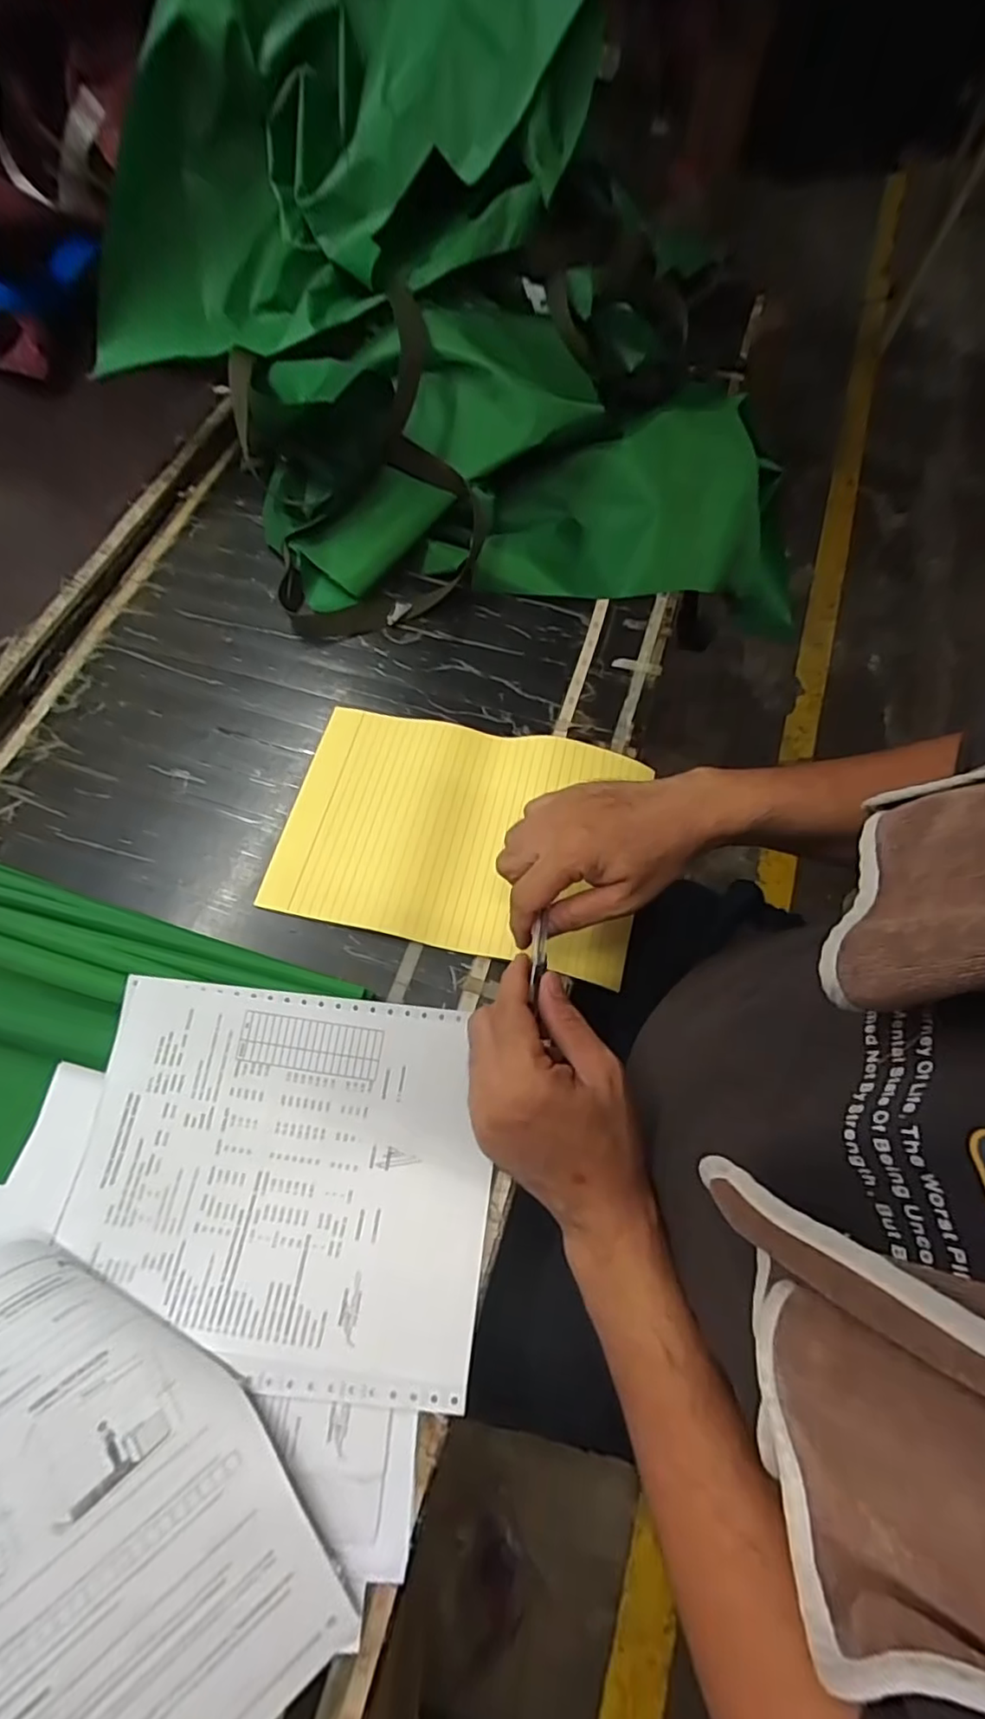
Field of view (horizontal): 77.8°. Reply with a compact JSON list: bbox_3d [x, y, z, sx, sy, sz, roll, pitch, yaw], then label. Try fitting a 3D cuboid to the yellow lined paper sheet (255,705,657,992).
[{"bbox_3d":[-0.026,-0.025,0.548,0.310,0.022,0.213,12,65,5],"label":"yellow lined paper sheet"}]

